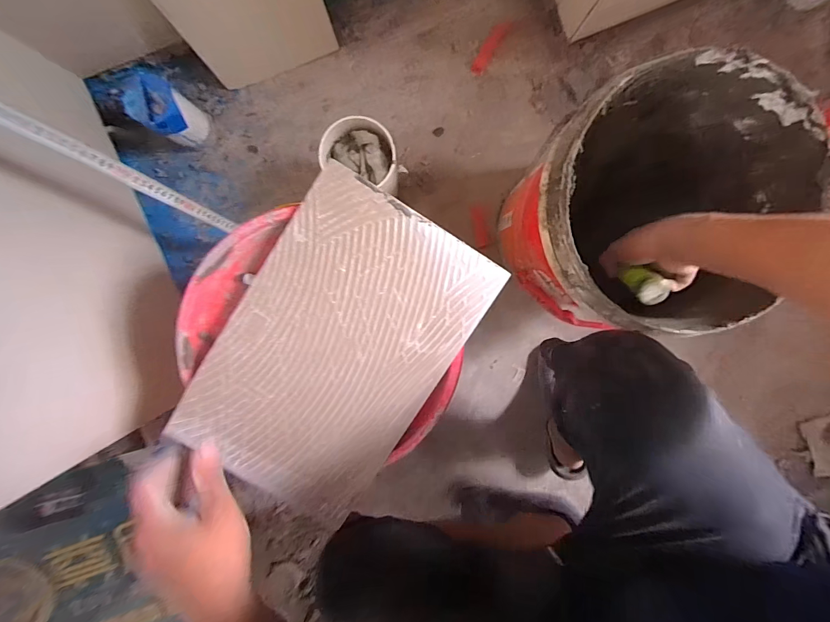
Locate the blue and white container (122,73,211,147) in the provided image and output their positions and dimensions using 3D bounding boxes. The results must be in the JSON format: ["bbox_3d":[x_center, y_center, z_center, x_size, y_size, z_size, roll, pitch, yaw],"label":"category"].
[{"bbox_3d":[-0.417,-0.338,0.620,0.071,0.134,0.075,0,96,-1],"label":"blue and white container"}]

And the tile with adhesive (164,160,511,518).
[{"bbox_3d":[-0.081,0.046,0.386,0.229,0.010,0.336,31,93,-6],"label":"tile with adhesive"}]

